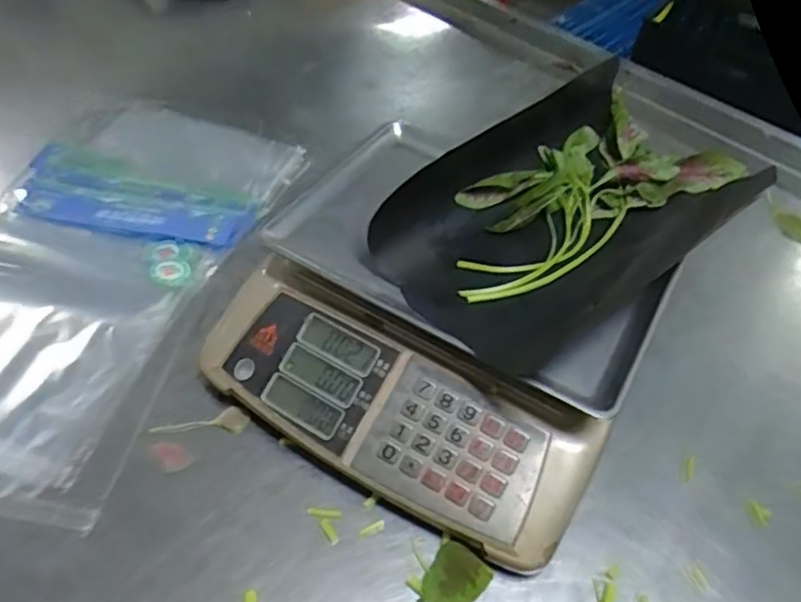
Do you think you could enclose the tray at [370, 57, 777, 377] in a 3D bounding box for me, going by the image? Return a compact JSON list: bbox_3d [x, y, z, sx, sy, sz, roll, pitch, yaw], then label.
[{"bbox_3d":[0.175,-0.096,0.592,0.386,0.092,0.200,-29,57,-33],"label":"tray"}]

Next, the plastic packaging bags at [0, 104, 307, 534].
[{"bbox_3d":[-0.327,-0.055,0.687,0.289,0.023,0.558,13,46,5],"label":"plastic packaging bags"}]

